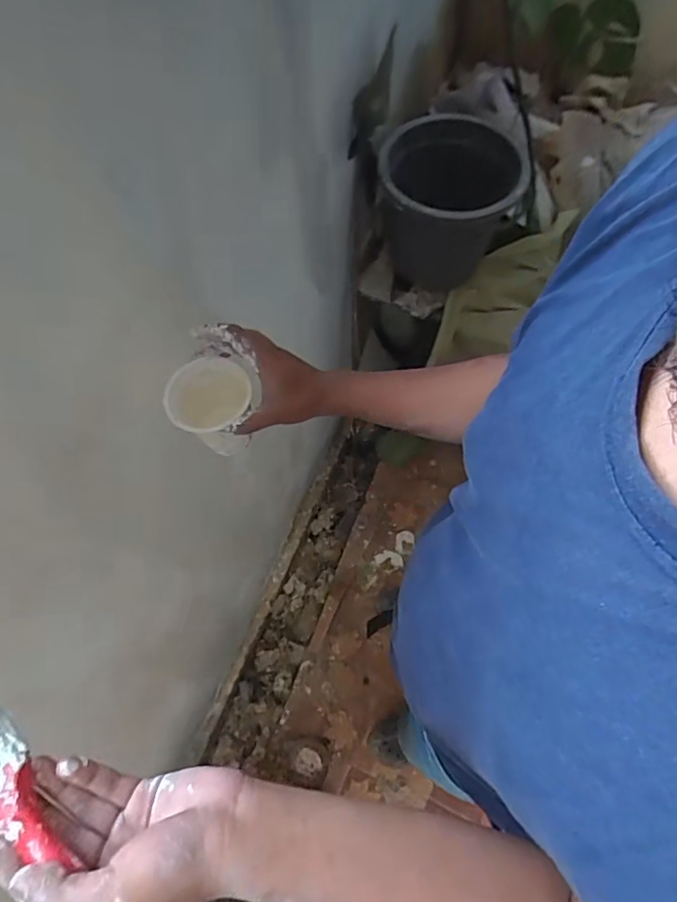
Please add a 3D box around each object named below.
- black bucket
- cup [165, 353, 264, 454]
[{"bbox_3d":[0.238,-0.525,1.166,0.283,0.304,0.268,-1,68,3],"label":"black bucket"},{"bbox_3d":[-0.132,-0.047,0.578,0.088,0.093,0.082,-1,69,2],"label":"cup"}]

